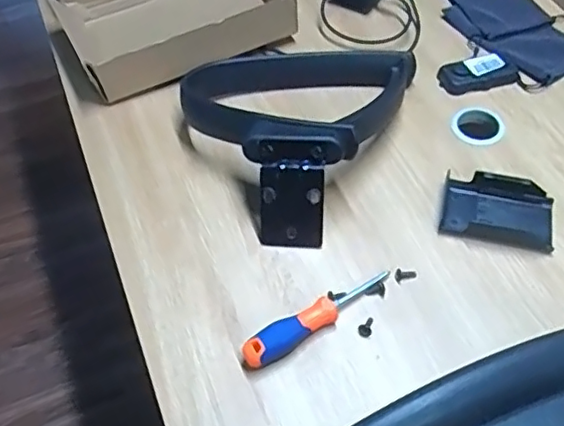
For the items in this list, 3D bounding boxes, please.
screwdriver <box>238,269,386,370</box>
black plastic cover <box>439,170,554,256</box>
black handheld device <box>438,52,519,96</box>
[{"bbox_3d":[0.039,0.105,0.621,0.179,0.032,0.029,-30,58,-18],"label":"screwdriver"},{"bbox_3d":[0.253,-0.004,0.694,0.126,0.029,0.079,11,55,11],"label":"black plastic cover"},{"bbox_3d":[0.276,-0.197,0.834,0.102,0.025,0.053,-14,55,-7],"label":"black handheld device"}]

